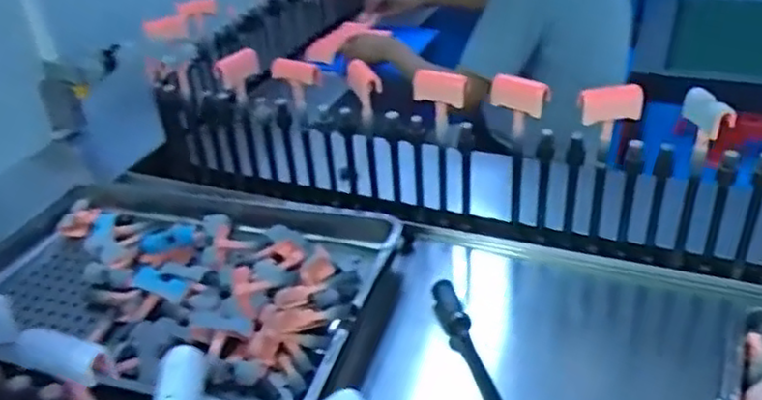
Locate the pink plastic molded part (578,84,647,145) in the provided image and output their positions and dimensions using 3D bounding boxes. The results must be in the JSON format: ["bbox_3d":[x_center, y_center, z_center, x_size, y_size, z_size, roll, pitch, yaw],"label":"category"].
[{"bbox_3d":[0.300,-0.114,0.887,0.079,0.086,0.023,2,35,13],"label":"pink plastic molded part"}]

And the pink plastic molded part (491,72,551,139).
[{"bbox_3d":[0.191,-0.125,0.934,0.084,0.089,0.024,22,44,35],"label":"pink plastic molded part"}]

